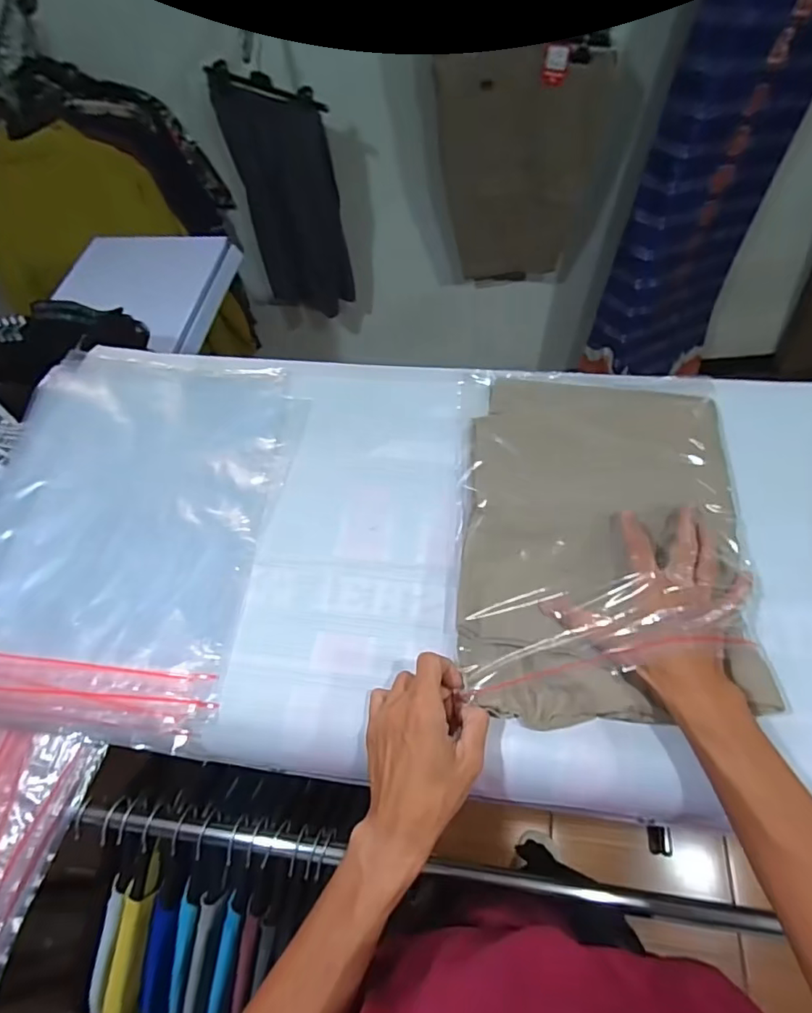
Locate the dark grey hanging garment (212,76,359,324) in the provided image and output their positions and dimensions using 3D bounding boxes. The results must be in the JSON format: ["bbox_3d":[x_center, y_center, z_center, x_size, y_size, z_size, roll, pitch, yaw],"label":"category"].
[{"bbox_3d":[-0.274,-0.695,1.296,0.247,0.496,0.068,13,55,16],"label":"dark grey hanging garment"}]

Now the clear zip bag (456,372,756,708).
[{"bbox_3d":[0.194,0.003,0.550,0.275,0.035,0.364,1,59,5],"label":"clear zip bag"}]

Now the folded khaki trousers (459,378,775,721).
[{"bbox_3d":[0.192,0.021,0.539,0.257,0.035,0.368,4,60,7],"label":"folded khaki trousers"}]

